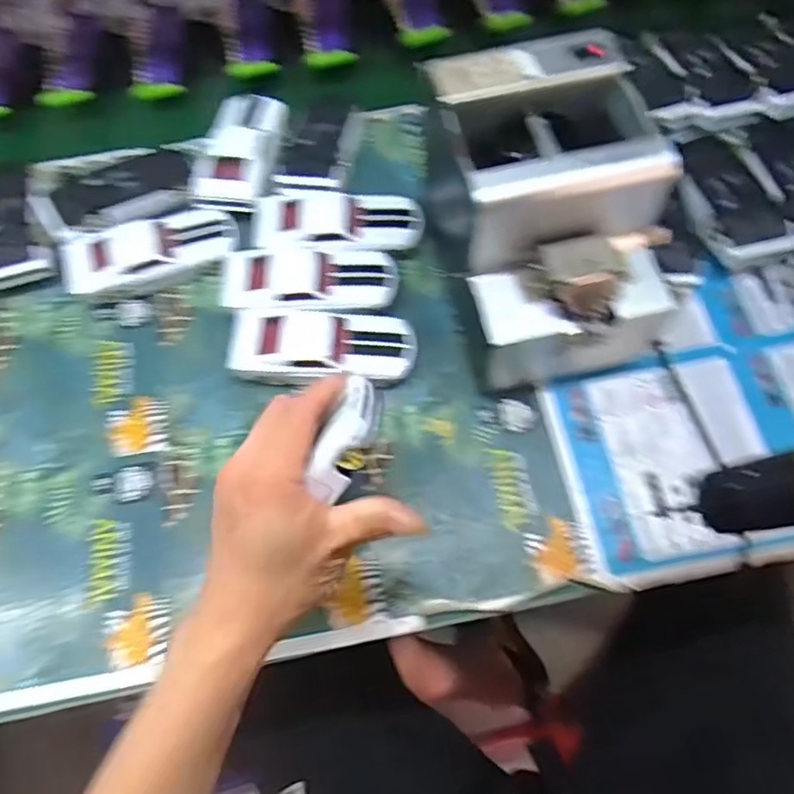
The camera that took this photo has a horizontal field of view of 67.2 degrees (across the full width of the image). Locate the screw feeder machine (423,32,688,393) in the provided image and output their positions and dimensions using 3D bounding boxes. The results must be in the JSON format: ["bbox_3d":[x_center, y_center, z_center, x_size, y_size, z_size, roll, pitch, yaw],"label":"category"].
[{"bbox_3d":[0.110,-0.119,0.416,0.144,0.149,0.173,-15,66,-4],"label":"screw feeder machine"}]

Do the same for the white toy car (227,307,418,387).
[{"bbox_3d":[-0.054,-0.036,0.449,0.133,0.028,0.057,-1,66,1],"label":"white toy car"}]

